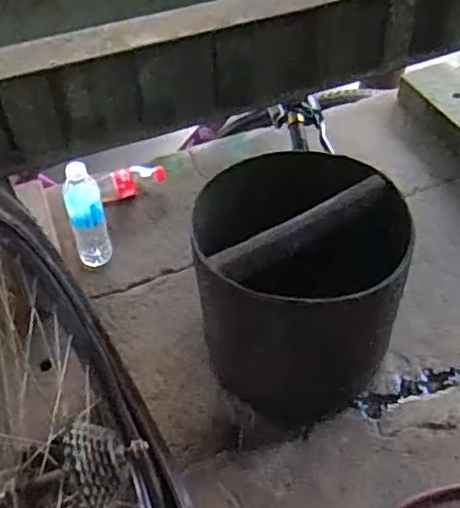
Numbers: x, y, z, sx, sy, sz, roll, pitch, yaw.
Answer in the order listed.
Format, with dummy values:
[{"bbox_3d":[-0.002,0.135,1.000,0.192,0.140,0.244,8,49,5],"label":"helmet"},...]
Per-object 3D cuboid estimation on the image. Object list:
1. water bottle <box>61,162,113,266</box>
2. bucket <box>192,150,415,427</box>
[{"bbox_3d":[-0.257,-0.064,1.142,0.068,0.201,0.059,-15,50,-10],"label":"water bottle"},{"bbox_3d":[0.101,0.052,0.957,0.280,0.292,0.287,-1,49,2],"label":"bucket"}]

